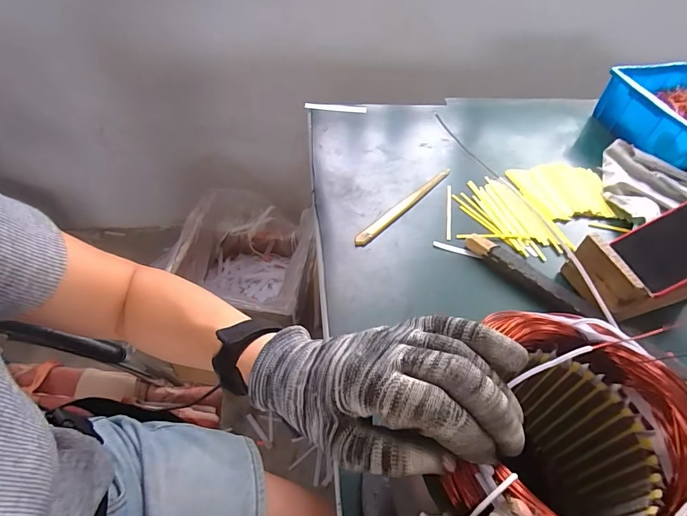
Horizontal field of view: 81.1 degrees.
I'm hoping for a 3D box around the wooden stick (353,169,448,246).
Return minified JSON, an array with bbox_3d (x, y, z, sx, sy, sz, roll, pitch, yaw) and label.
[{"bbox_3d":[0.087,-0.077,0.565,0.019,0.005,0.207,34,55,24],"label":"wooden stick"}]

